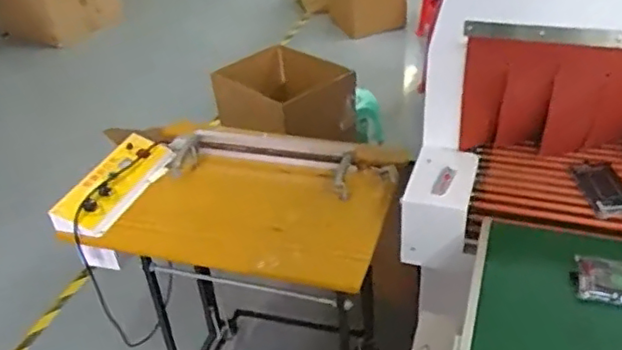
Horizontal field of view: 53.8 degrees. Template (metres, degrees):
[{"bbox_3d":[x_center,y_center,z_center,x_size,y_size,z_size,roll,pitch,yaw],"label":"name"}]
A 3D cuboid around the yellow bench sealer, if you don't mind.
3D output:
[{"bbox_3d":[-0.156,0.044,1.311,0.651,0.112,0.440,3,36,12],"label":"yellow bench sealer"}]

